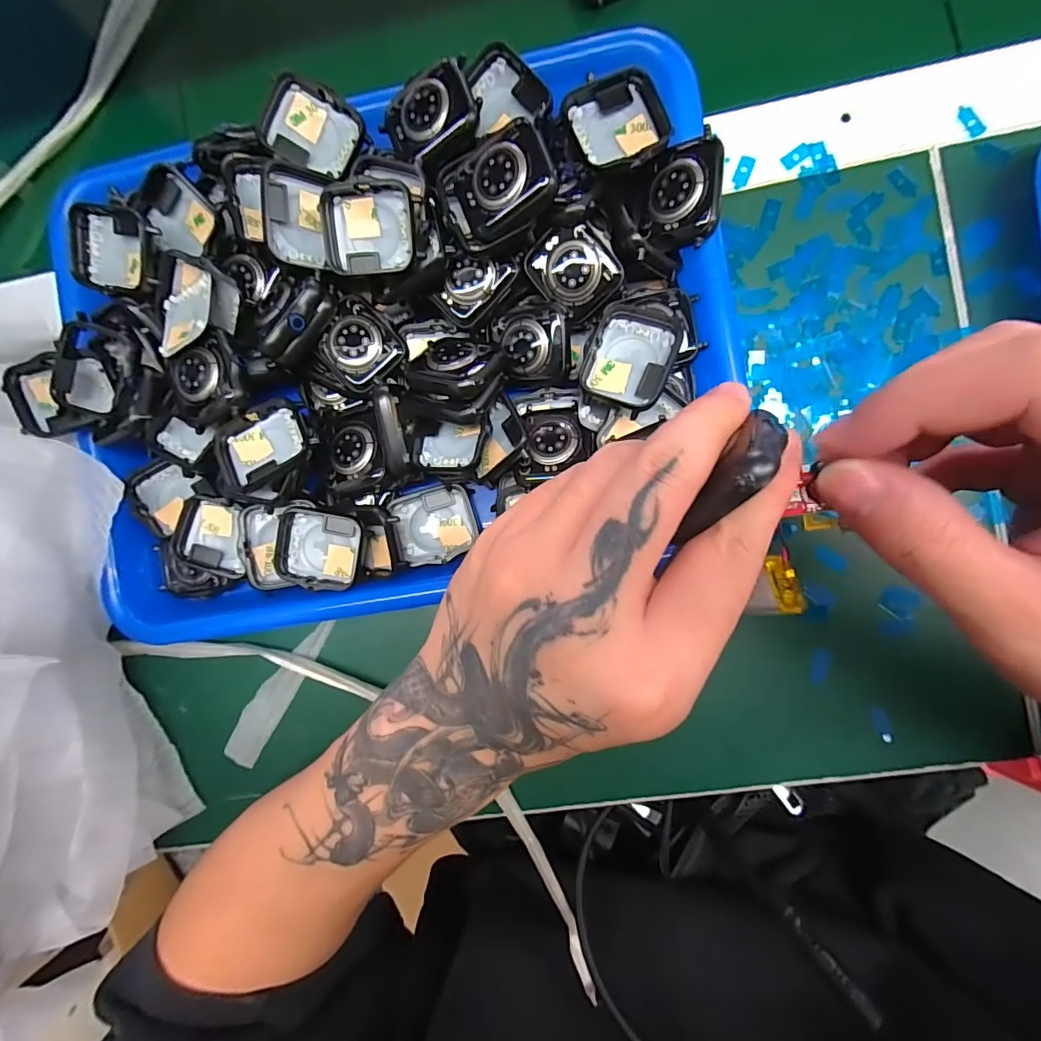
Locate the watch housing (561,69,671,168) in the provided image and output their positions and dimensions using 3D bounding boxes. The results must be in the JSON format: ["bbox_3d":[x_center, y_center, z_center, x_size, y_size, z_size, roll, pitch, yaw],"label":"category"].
[{"bbox_3d":[0.043,-0.176,0.212,0.042,0.012,0.039,-26,87,5],"label":"watch housing"}]

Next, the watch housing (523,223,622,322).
[{"bbox_3d":[0.026,-0.118,0.223,0.033,0.014,0.039,-38,87,5],"label":"watch housing"}]

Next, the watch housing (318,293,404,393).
[{"bbox_3d":[-0.079,-0.085,0.231,0.037,0.010,0.034,44,94,4],"label":"watch housing"}]

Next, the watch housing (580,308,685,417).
[{"bbox_3d":[0.050,-0.073,0.215,0.036,0.011,0.043,21,93,5],"label":"watch housing"}]

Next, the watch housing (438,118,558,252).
[{"bbox_3d":[-0.010,-0.143,0.207,0.051,0.012,0.039,-20,101,29],"label":"watch housing"}]

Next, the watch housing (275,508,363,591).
[{"bbox_3d":[-0.099,0.015,0.238,0.043,0.010,0.038,7,91,6],"label":"watch housing"}]

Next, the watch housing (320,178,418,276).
[{"bbox_3d":[-0.068,-0.133,0.218,0.041,0.010,0.036,6,110,8],"label":"watch housing"}]

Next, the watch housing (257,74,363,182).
[{"bbox_3d":[-0.098,-0.185,0.226,0.040,0.011,0.034,19,101,-25],"label":"watch housing"}]

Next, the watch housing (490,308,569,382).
[{"bbox_3d":[0.004,-0.085,0.232,0.039,0.015,0.030,7,91,6],"label":"watch housing"}]

